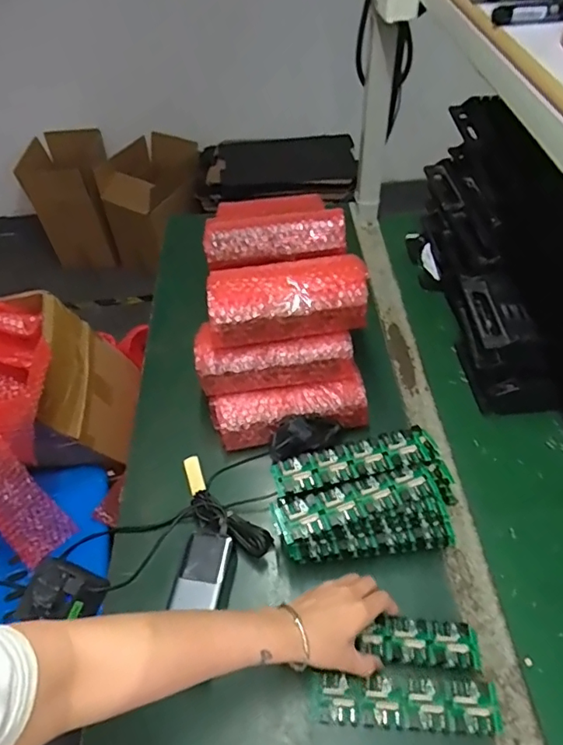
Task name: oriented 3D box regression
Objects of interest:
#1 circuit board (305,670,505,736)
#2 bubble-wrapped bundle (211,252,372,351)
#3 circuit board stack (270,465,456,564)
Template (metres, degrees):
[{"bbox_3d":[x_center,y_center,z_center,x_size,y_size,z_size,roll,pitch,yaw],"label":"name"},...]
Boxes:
[{"bbox_3d":[0.121,0.328,0.512,0.181,0.009,0.044,1,48,4],"label":"circuit board"},{"bbox_3d":[0.007,-0.100,0.687,0.202,0.068,0.094,-9,49,-5],"label":"bubble-wrapped bundle"},{"bbox_3d":[0.093,0.178,0.597,0.191,0.086,0.068,-12,49,-7],"label":"circuit board stack"}]

